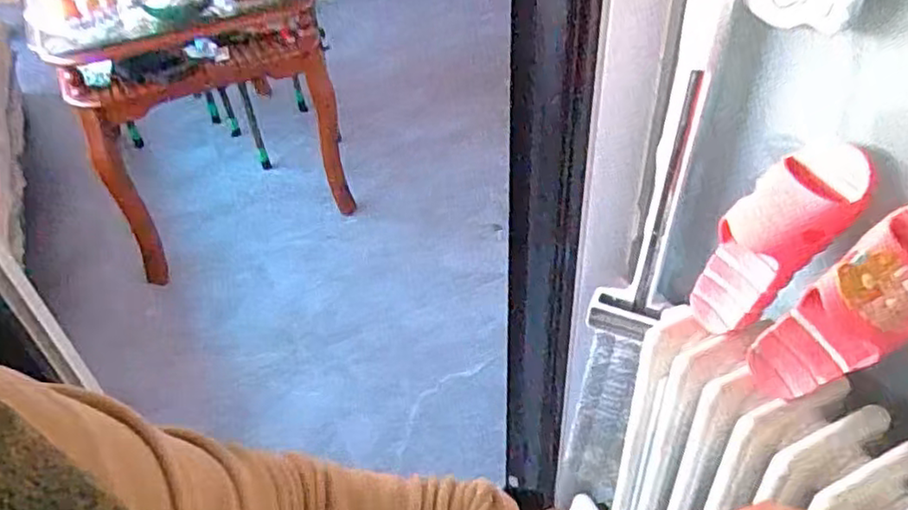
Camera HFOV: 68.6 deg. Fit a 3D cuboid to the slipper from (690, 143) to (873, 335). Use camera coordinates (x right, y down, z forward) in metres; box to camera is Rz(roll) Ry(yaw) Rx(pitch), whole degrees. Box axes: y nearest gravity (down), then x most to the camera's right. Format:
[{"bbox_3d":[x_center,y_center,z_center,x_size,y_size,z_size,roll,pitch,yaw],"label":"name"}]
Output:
[{"bbox_3d":[0.310,-0.015,0.672,0.076,0.238,0.087,17,39,-10],"label":"slipper"}]

